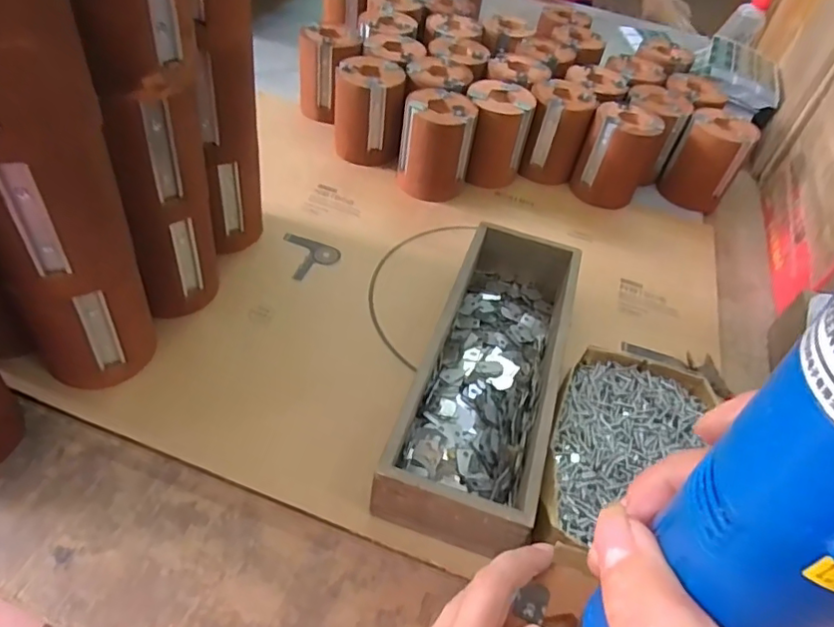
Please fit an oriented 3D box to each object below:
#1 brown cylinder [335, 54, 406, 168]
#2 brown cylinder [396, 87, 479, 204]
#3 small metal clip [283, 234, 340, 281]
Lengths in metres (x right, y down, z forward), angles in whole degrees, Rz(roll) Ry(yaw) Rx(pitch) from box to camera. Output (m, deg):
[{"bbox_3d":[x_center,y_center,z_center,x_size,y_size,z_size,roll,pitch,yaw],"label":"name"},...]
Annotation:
[{"bbox_3d":[-0.057,-0.245,0.671,0.075,0.104,0.084,4,49,-4],"label":"brown cylinder"},{"bbox_3d":[0.022,-0.191,0.635,0.080,0.097,0.084,8,49,0],"label":"brown cylinder"},{"bbox_3d":[-0.104,-0.058,0.565,0.051,0.004,0.064,-6,53,-19],"label":"small metal clip"}]

